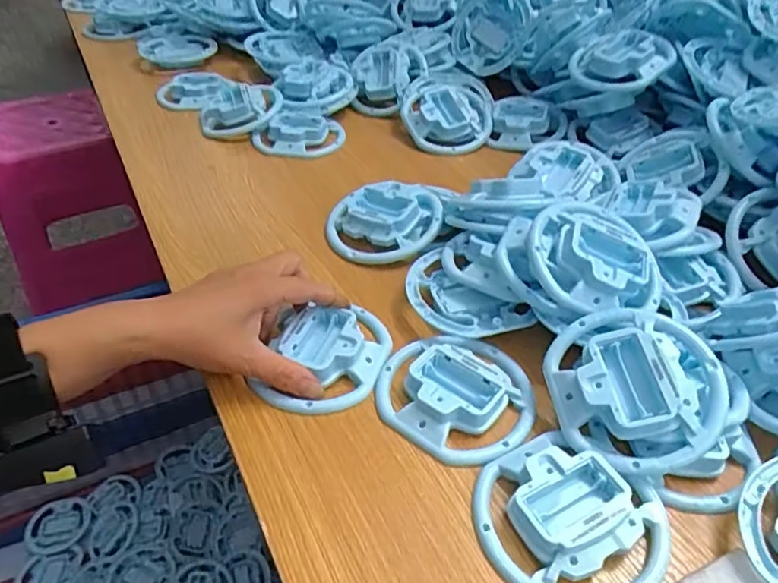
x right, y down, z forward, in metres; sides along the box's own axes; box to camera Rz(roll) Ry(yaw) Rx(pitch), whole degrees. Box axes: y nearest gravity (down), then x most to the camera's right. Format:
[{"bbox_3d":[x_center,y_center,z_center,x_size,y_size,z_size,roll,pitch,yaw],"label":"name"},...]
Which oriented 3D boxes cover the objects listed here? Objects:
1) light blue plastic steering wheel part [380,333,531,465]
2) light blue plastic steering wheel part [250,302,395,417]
[{"bbox_3d":[0.045,0.059,0.380,0.099,0.017,0.099,1,42,-1],"label":"light blue plastic steering wheel part"},{"bbox_3d":[-0.043,0.041,0.402,0.078,0.023,0.096,6,44,11],"label":"light blue plastic steering wheel part"}]

